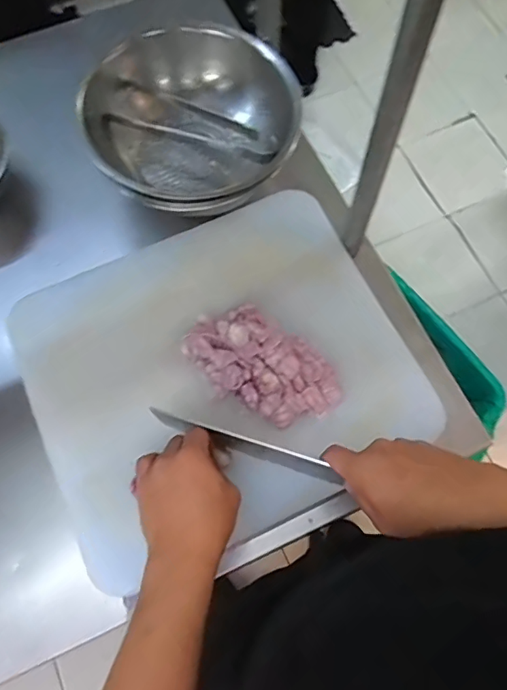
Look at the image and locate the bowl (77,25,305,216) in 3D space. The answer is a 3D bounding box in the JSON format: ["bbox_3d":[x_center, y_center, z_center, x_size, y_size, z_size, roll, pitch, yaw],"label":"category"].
[{"bbox_3d":[-0.071,-0.267,0.613,0.228,0.094,0.209,0,71,0],"label":"bowl"}]

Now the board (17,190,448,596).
[{"bbox_3d":[-0.032,0.026,0.549,0.380,0.029,0.318,-24,79,-8],"label":"board"}]

